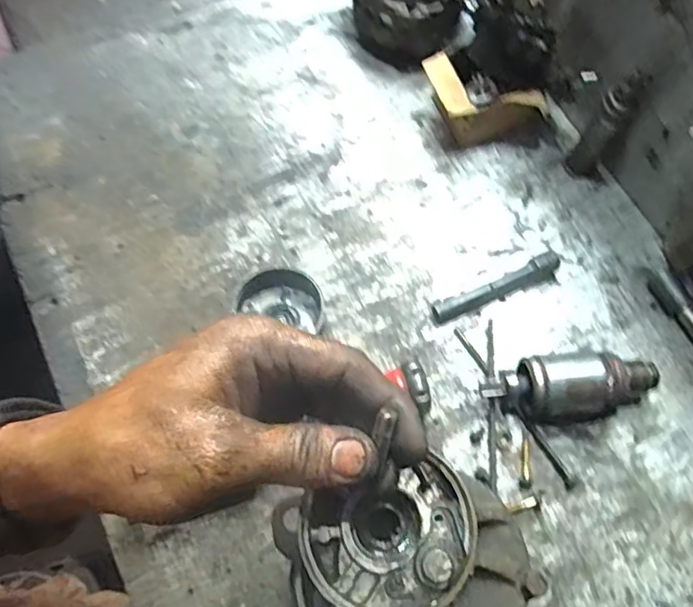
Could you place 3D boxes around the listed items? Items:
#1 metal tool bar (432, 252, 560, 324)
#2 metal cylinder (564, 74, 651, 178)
[{"bbox_3d":[0.144,-0.017,0.558,0.133,0.023,0.017,-24,72,-11],"label":"metal tool bar"},{"bbox_3d":[0.242,-0.164,0.558,0.027,0.123,0.023,33,71,10],"label":"metal cylinder"}]

